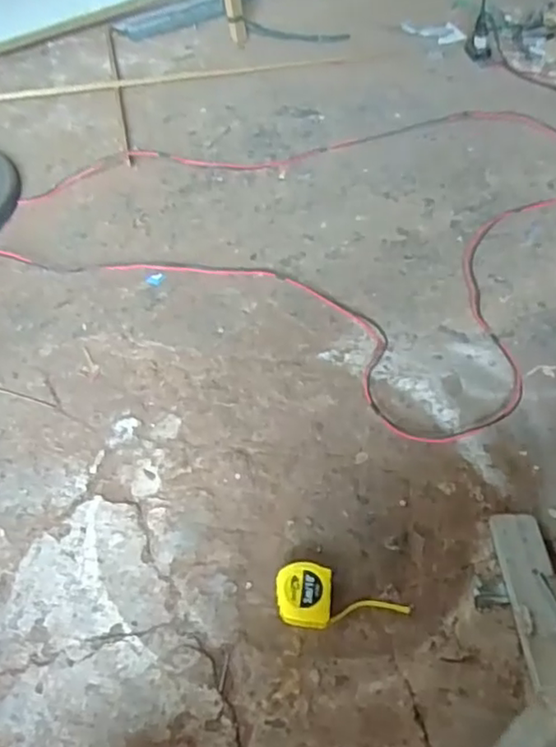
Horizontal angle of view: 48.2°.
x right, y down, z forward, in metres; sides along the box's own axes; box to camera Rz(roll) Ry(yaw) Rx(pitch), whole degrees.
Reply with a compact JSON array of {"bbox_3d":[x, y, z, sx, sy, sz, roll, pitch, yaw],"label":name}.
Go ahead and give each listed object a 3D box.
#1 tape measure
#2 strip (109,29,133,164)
[{"bbox_3d":[0.067,0.248,0.670,0.137,0.034,0.063,8,49,12],"label":"tape measure"},{"bbox_3d":[-0.393,-0.708,1.536,0.014,0.012,0.773,-12,48,-6],"label":"strip"}]

